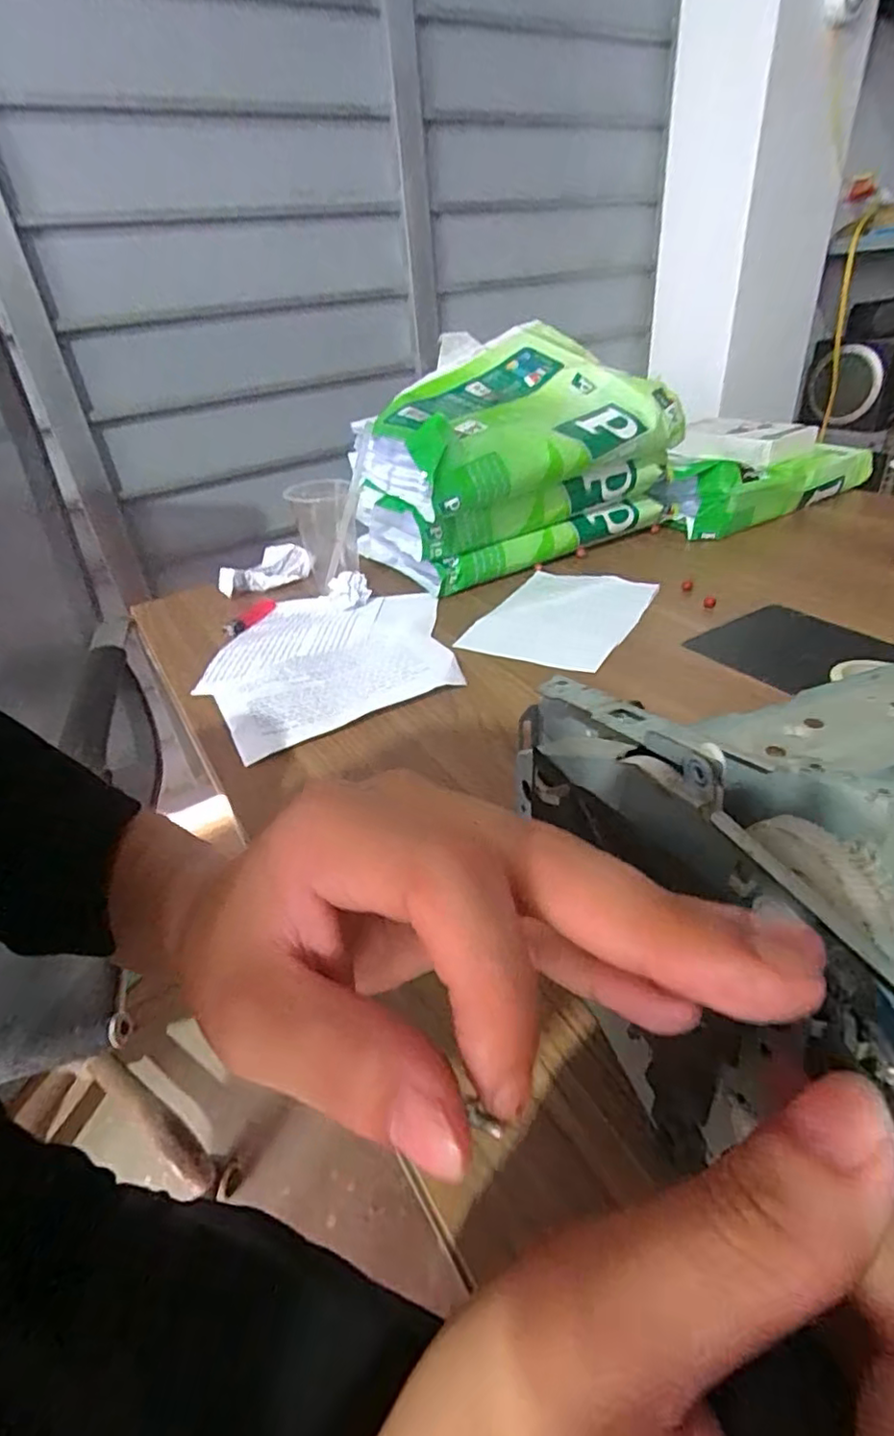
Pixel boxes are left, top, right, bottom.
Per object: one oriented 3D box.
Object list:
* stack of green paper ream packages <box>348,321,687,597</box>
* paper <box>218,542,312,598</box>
[{"bbox_3d":[0.065,-0.321,0.778,0.359,0.226,0.257,-26,39,-25],"label":"stack of green paper ream packages"},{"bbox_3d":[-0.229,-0.186,0.794,0.118,0.042,0.038,-16,36,-13],"label":"paper"}]

